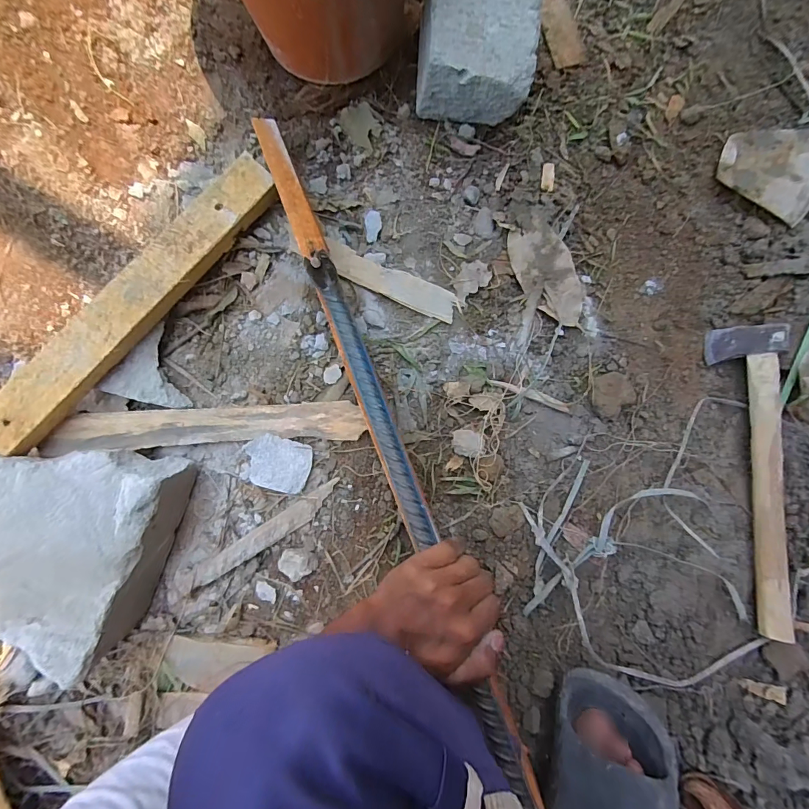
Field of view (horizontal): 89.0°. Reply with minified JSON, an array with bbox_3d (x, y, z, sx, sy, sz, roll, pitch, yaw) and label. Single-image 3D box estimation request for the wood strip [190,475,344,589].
[{"bbox_3d":[-0.154,0.147,0.471,0.181,0.015,0.024,-32,94,-11],"label":"wood strip"}]

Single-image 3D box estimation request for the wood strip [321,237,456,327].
[{"bbox_3d":[-0.017,-0.150,0.500,0.170,0.004,0.037,24,85,-2],"label":"wood strip"}]

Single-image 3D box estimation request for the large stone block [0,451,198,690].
[{"bbox_3d":[-0.359,0.134,0.428,0.197,0.099,0.205,20,87,-1],"label":"large stone block"}]

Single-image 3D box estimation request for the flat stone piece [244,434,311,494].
[{"bbox_3d":[-0.144,0.068,0.471,0.070,0.009,0.057,15,81,-5],"label":"flat stone piece"}]

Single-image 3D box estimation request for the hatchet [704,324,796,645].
[{"bbox_3d":[0.381,0.074,0.448,0.060,0.035,0.332,4,82,4],"label":"hatchet"}]

